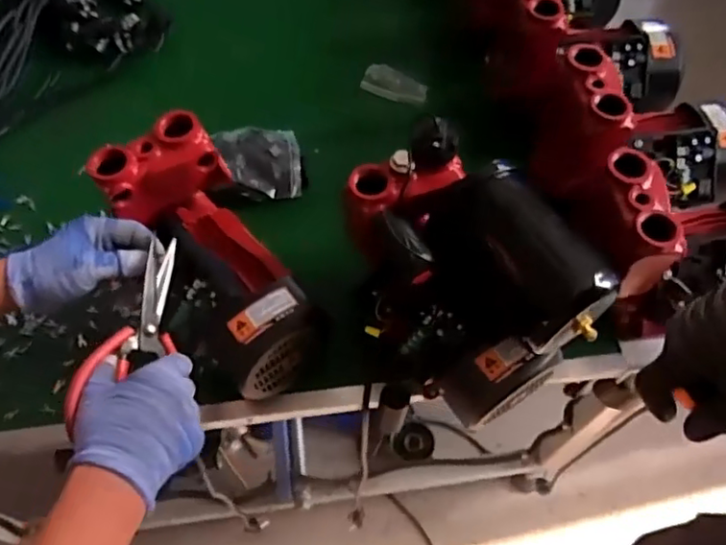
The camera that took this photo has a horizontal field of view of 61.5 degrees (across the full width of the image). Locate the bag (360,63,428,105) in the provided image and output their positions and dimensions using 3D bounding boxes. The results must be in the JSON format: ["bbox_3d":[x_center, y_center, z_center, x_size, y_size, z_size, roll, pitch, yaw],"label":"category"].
[{"bbox_3d":[0.049,-0.283,0.915,0.098,0.030,0.043,14,60,8],"label":"bag"}]

